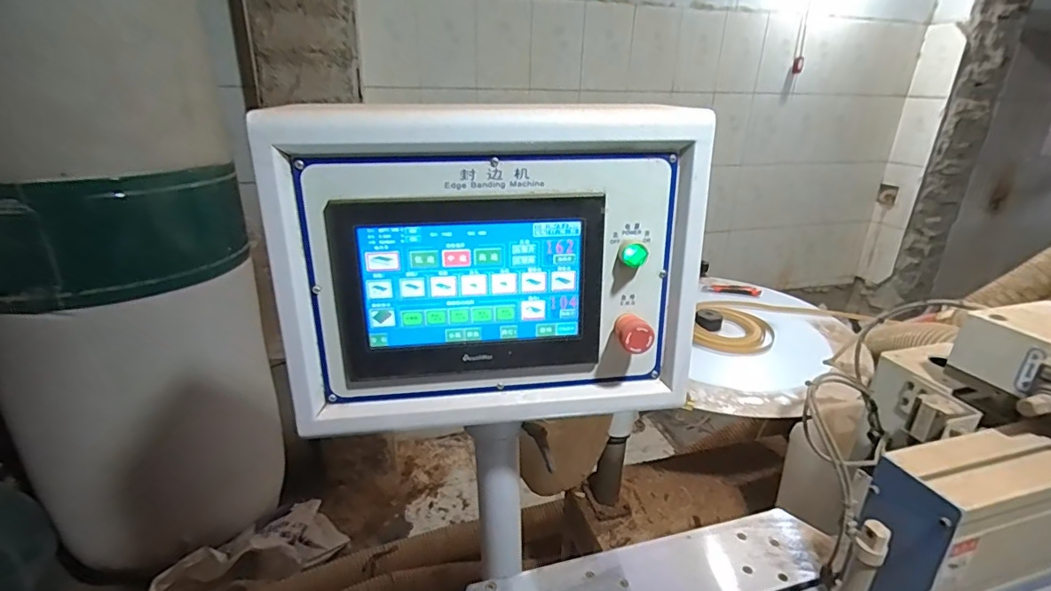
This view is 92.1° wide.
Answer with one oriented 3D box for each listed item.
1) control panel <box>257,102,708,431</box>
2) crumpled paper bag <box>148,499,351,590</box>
[{"bbox_3d":[-0.027,-0.012,0.521,0.432,0.325,0.081,-4,23,-11],"label":"control panel"},{"bbox_3d":[-0.739,0.725,1.433,0.188,0.136,0.548,13,-2,27],"label":"crumpled paper bag"}]

